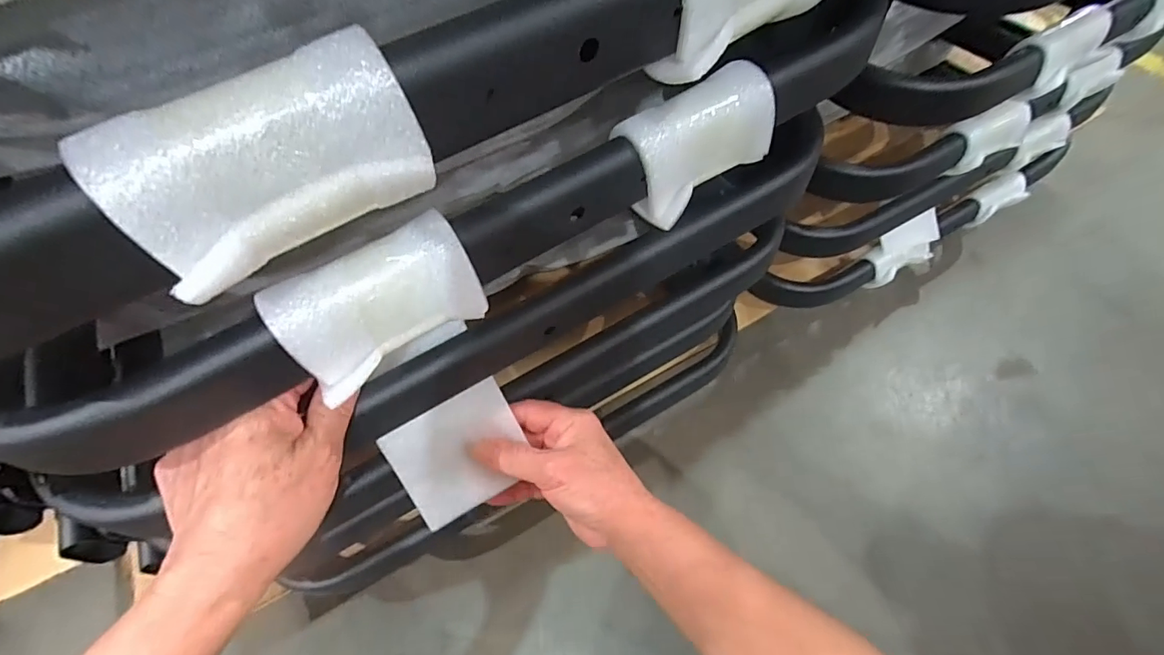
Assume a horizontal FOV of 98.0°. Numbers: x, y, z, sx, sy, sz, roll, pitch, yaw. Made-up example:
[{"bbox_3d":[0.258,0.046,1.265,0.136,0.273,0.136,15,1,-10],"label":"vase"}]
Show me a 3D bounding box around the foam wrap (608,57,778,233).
[{"bbox_3d":[0.059,-0.096,0.265,0.083,0.050,0.031,-32,60,-16],"label":"foam wrap"}]

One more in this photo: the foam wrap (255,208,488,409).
[{"bbox_3d":[-0.083,-0.008,0.216,0.077,0.043,0.032,-30,59,-15],"label":"foam wrap"}]

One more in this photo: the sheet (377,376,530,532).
[{"bbox_3d":[-0.076,0.081,0.325,0.078,0.004,0.069,-29,100,-13],"label":"sheet"}]

